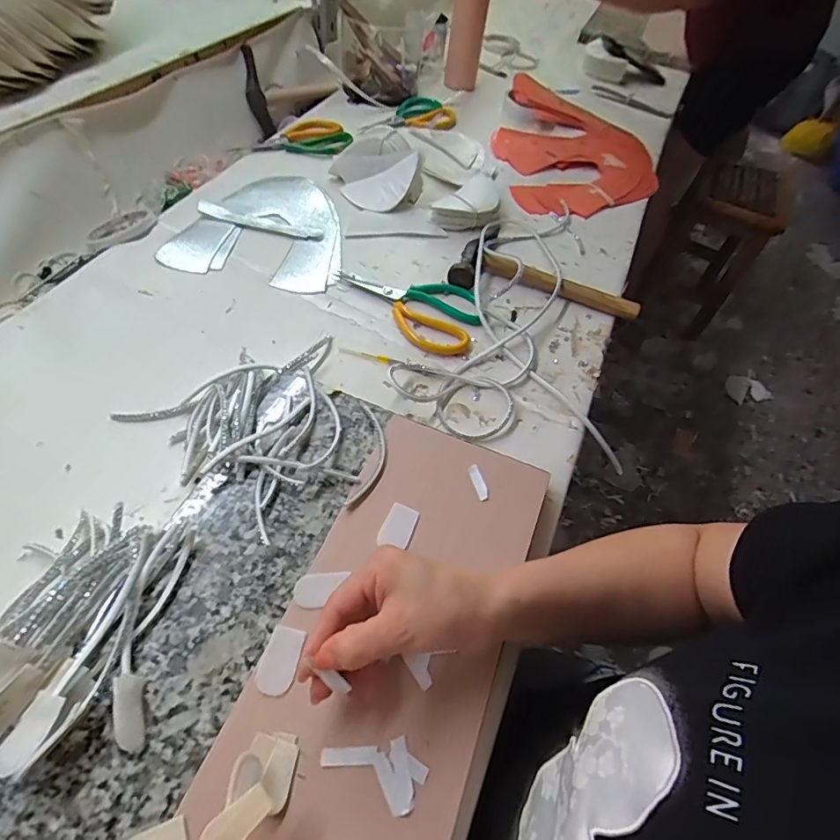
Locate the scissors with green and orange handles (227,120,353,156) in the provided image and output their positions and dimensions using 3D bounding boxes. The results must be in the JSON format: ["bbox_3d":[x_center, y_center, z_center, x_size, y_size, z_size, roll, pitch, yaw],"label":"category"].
[{"bbox_3d":[-0.195,-0.435,0.776,0.172,0.017,0.074,-15,58,-18],"label":"scissors with green and orange handles"}]

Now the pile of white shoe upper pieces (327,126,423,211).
[{"bbox_3d":[-0.061,-0.354,0.706,0.130,0.059,0.105,3,54,-7],"label":"pile of white shoe upper pieces"}]

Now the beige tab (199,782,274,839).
[{"bbox_3d":[-0.097,0.214,0.266,0.018,0.004,0.038,42,39,24],"label":"beige tab"}]

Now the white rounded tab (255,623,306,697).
[{"bbox_3d":[-0.097,0.166,0.348,0.025,0.004,0.042,14,54,2],"label":"white rounded tab"}]

